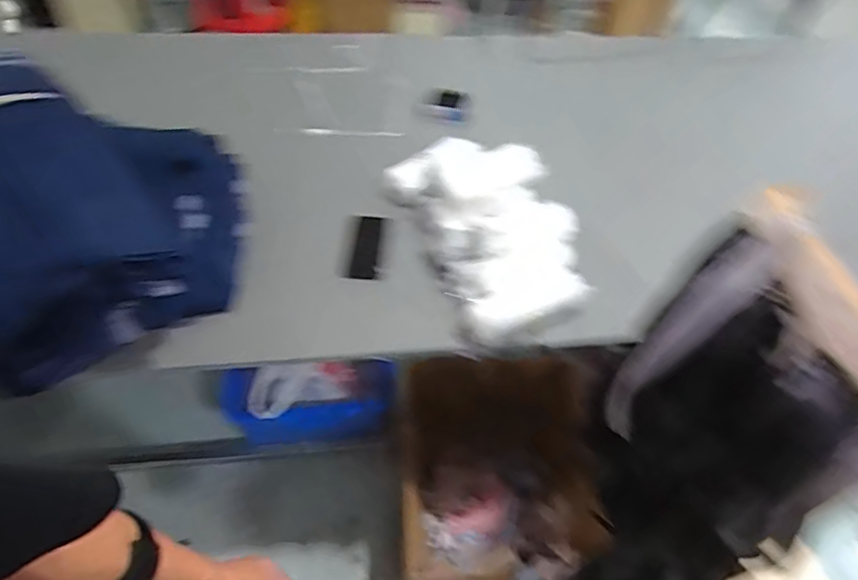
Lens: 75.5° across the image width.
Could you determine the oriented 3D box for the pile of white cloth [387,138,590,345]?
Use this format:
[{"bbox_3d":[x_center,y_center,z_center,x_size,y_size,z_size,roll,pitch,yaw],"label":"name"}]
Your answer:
[{"bbox_3d":[0.112,-0.139,1.090,0.269,0.124,0.492,-16,52,-18],"label":"pile of white cloth"}]

